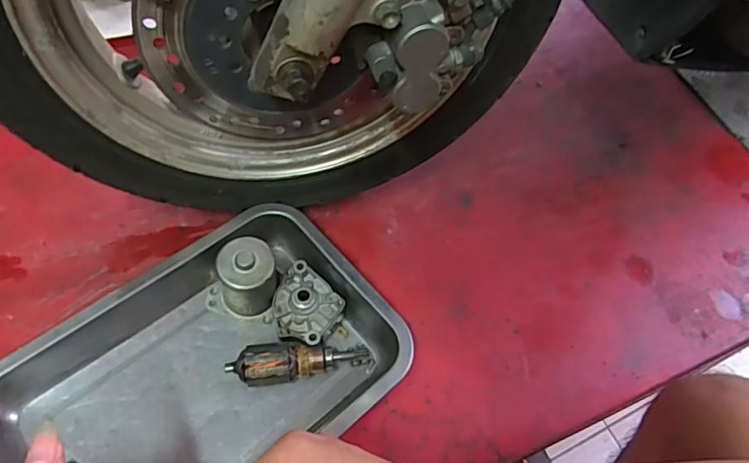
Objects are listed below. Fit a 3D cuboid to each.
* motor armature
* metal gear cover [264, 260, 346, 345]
[{"bbox_3d":[-0.066,0.113,0.462,0.117,0.031,0.032,-3,61,-10],"label":"motor armature"},{"bbox_3d":[-0.065,0.071,0.497,0.064,0.025,0.063,34,61,11],"label":"metal gear cover"}]

